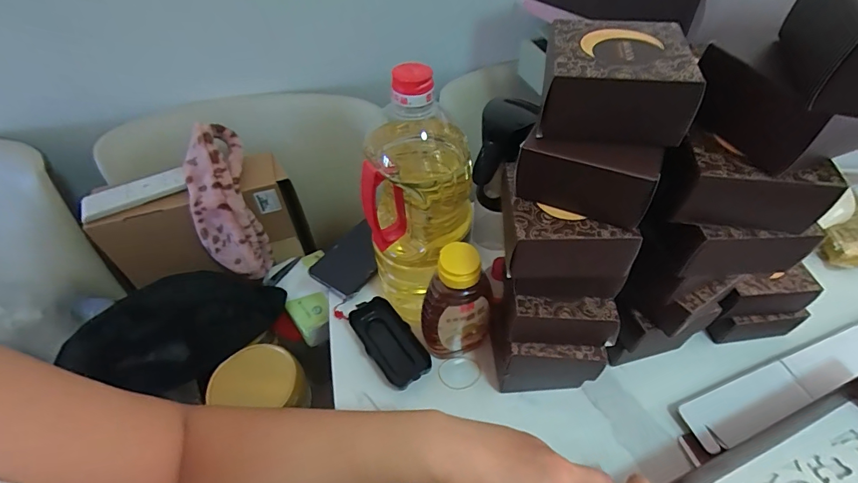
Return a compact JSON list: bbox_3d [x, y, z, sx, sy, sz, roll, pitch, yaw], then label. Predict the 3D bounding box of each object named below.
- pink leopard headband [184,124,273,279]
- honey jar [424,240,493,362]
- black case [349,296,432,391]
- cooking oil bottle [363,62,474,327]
[{"bbox_3d":[-0.297,-0.049,0.612,0.083,0.231,0.077,-14,12,-6],"label":"pink leopard headband"},{"bbox_3d":[0.030,0.067,0.431,0.068,0.148,0.052,9,51,9],"label":"honey jar"},{"bbox_3d":[-0.044,0.114,0.480,0.054,0.032,0.112,-28,55,-21],"label":"black case"},{"bbox_3d":[-0.010,-0.042,0.438,0.103,0.286,0.103,-4,50,-2],"label":"cooking oil bottle"}]

